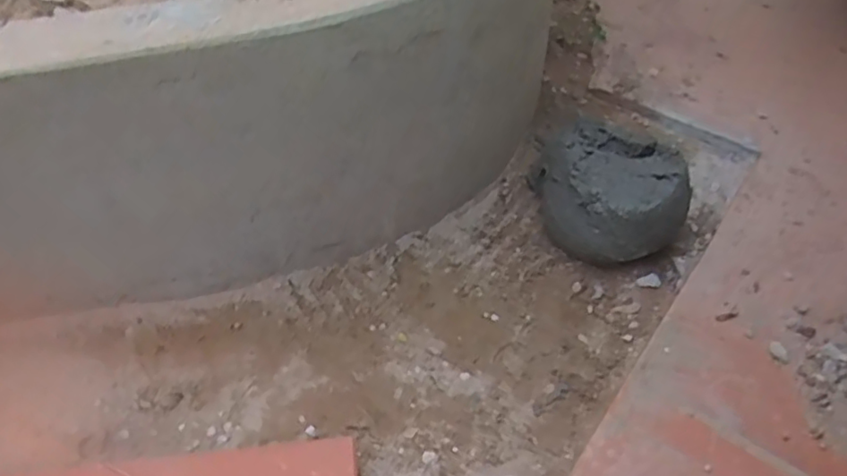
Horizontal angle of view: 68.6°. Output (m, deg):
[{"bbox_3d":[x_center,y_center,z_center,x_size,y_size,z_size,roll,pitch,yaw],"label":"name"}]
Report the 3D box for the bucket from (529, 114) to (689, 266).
[{"bbox_3d":[0.253,-0.067,0.853,0.181,0.108,0.210,-1,48,0],"label":"bucket"}]

